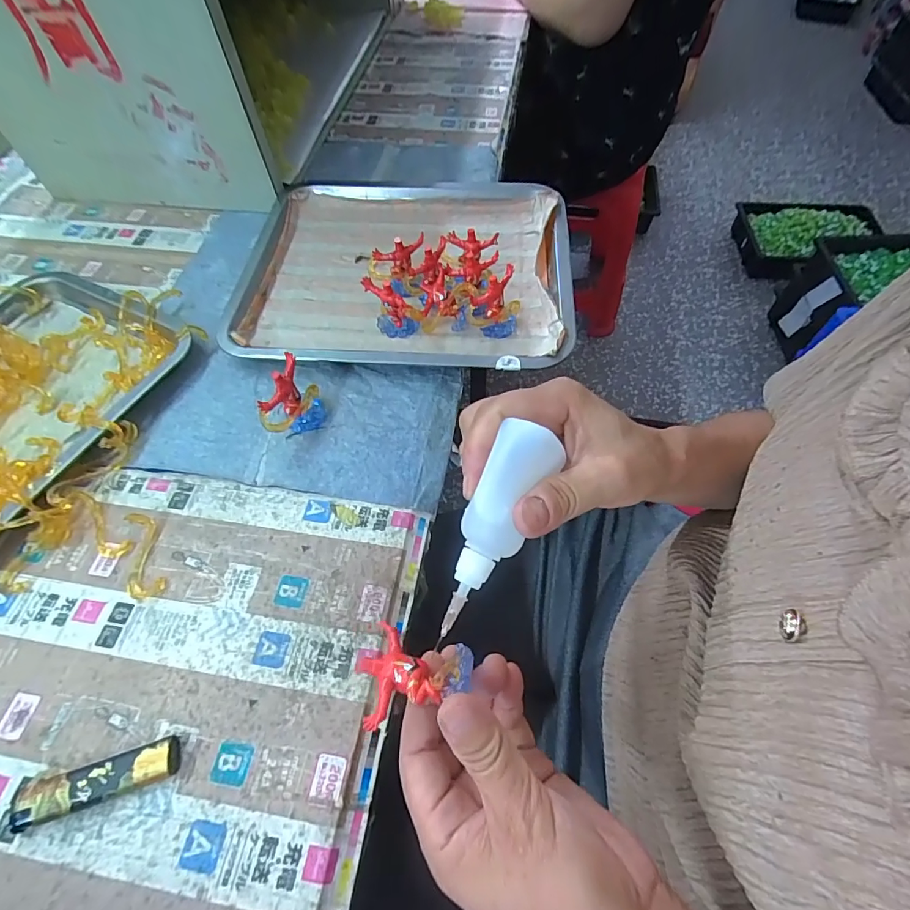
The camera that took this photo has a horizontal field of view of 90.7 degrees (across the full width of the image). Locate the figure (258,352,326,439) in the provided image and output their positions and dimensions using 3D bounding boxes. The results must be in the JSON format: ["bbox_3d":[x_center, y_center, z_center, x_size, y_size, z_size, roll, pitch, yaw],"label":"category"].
[{"bbox_3d":[-0.129,-0.042,0.349,0.047,0.048,0.041,-30,64,-15],"label":"figure"}]

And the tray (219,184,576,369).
[{"bbox_3d":[-0.046,-0.190,0.440,0.313,0.043,0.267,5,61,5],"label":"tray"}]

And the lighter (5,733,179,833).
[{"bbox_3d":[-0.194,0.177,0.243,0.079,0.013,0.021,-15,61,-7],"label":"lighter"}]

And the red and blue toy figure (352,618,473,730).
[{"bbox_3d":[-0.021,0.108,0.214,0.053,0.019,0.044,14,62,10],"label":"red and blue toy figure"}]

